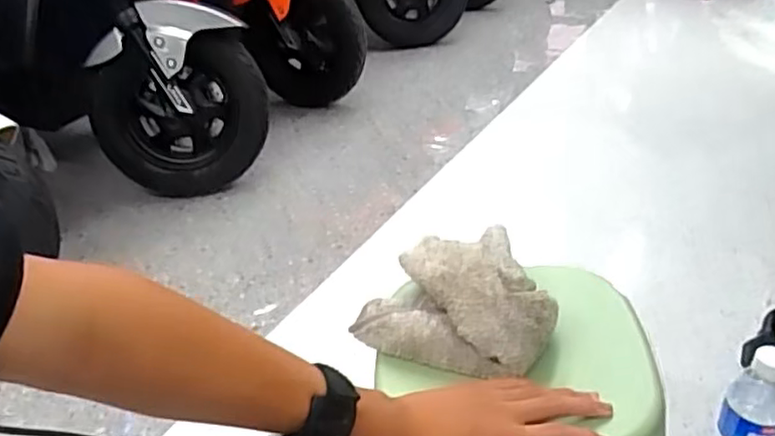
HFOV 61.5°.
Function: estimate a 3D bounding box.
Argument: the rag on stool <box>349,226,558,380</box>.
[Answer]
[{"bbox_3d":[0.075,0.063,0.635,0.179,0.062,0.167,8,34,19],"label":"rag on stool"}]

